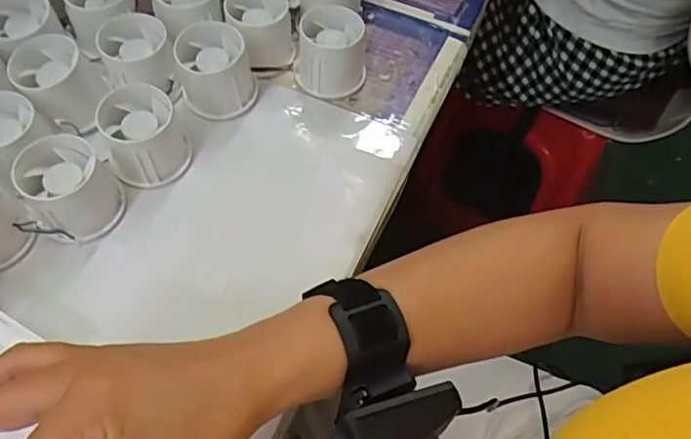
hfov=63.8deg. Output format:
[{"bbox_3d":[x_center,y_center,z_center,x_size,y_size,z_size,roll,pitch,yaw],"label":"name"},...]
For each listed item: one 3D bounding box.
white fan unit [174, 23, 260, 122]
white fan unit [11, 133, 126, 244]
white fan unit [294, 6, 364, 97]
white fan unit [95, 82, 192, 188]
[{"bbox_3d":[-0.100,-0.116,0.429,0.056,0.051,0.056,2,60,-3],"label":"white fan unit"},{"bbox_3d":[-0.184,-0.020,0.372,0.054,0.047,0.057,4,60,-2],"label":"white fan unit"},{"bbox_3d":[-0.010,-0.134,0.447,0.054,0.049,0.057,6,60,-1],"label":"white fan unit"},{"bbox_3d":[-0.144,-0.059,0.394,0.054,0.049,0.052,2,60,-3],"label":"white fan unit"}]

